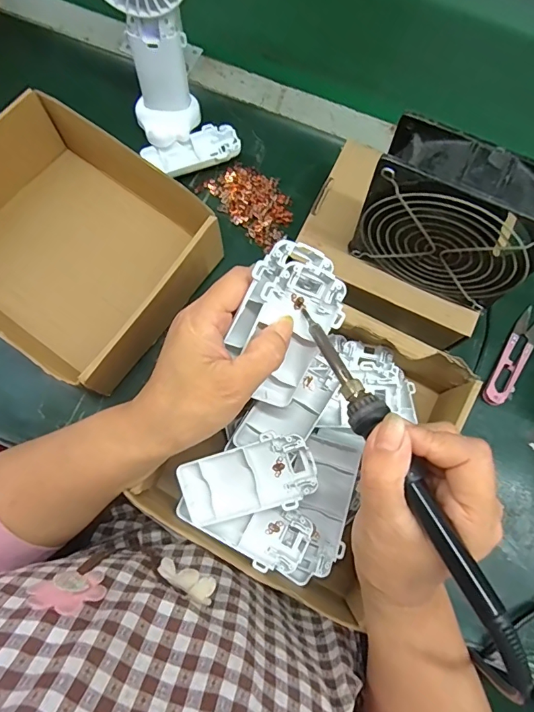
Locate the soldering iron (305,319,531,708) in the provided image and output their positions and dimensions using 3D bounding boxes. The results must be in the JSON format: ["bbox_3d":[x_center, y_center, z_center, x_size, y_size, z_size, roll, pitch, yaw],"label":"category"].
[{"bbox_3d":[0.067,0.059,0.235,0.020,0.017,0.211,-25,66,-6],"label":"soldering iron"}]

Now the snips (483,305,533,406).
[{"bbox_3d":[0.226,0.000,0.408,0.024,0.012,0.102,32,78,7],"label":"snips"}]

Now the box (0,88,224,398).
[{"bbox_3d":[-0.169,-0.096,0.389,0.211,0.074,0.173,37,79,8],"label":"box"}]

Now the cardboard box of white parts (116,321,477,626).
[{"bbox_3d":[0.034,0.064,0.346,0.176,0.085,0.203,29,78,6],"label":"cardboard box of white parts"}]

